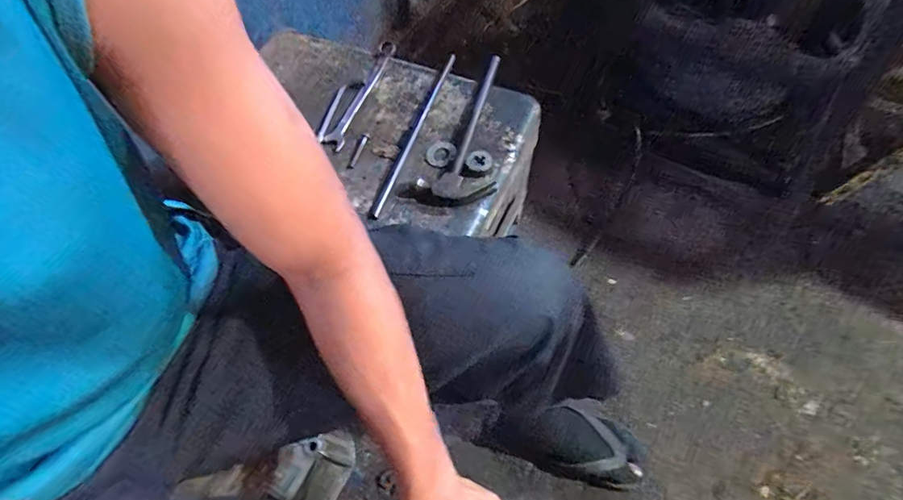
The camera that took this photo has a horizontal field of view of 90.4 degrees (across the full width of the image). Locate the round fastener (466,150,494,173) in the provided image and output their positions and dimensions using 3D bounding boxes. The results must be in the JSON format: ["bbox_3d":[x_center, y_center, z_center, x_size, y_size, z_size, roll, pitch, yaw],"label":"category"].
[{"bbox_3d":[0.039,-0.122,0.612,0.037,0.009,0.032,31,66,17],"label":"round fastener"}]

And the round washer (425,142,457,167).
[{"bbox_3d":[-0.016,-0.138,0.639,0.044,0.006,0.042,0,61,1],"label":"round washer"}]

